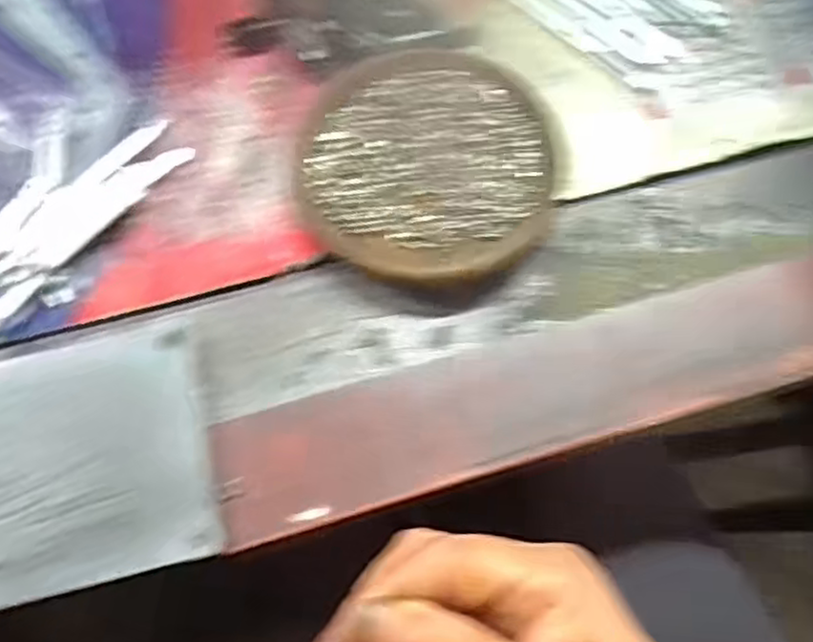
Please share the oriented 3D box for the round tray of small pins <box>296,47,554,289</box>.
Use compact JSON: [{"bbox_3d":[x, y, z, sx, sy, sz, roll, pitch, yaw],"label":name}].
[{"bbox_3d":[0.009,-0.071,0.311,0.109,0.012,0.114,0,71,0],"label":"round tray of small pins"}]

